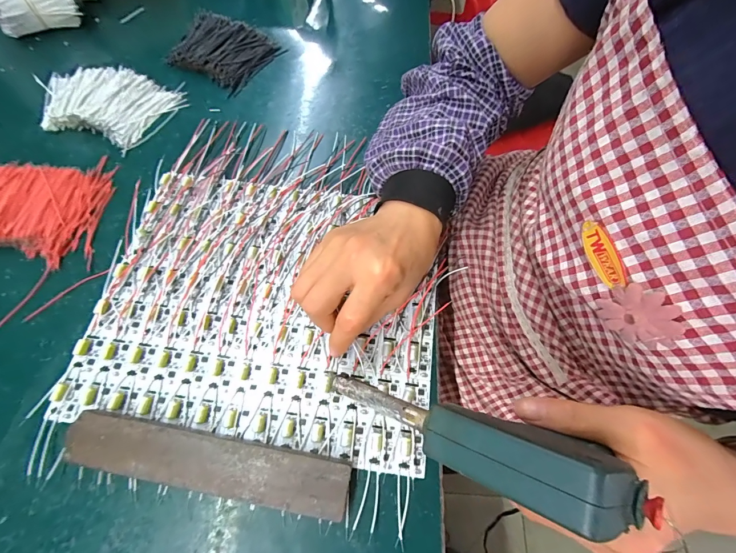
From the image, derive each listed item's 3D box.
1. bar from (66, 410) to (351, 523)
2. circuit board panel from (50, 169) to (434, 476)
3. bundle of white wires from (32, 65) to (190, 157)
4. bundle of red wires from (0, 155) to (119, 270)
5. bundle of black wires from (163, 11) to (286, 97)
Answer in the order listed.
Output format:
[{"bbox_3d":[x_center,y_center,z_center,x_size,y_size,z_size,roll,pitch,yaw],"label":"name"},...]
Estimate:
[{"bbox_3d":[-0.112,0.130,0.232,0.196,0.005,0.036,10,70,3],"label":"bar"},{"bbox_3d":[-0.088,0.016,0.295,0.288,0.011,0.236,7,66,2],"label":"circuit board panel"},{"bbox_3d":[-0.310,-0.204,0.384,0.161,0.016,0.102,19,67,7],"label":"bundle of white wires"},{"bbox_3d":[-0.334,-0.064,0.320,0.141,0.017,0.114,-4,66,-3],"label":"bundle of red wires"},{"bbox_3d":[-0.185,-0.292,0.425,0.112,0.020,0.102,31,69,12],"label":"bundle of black wires"}]

